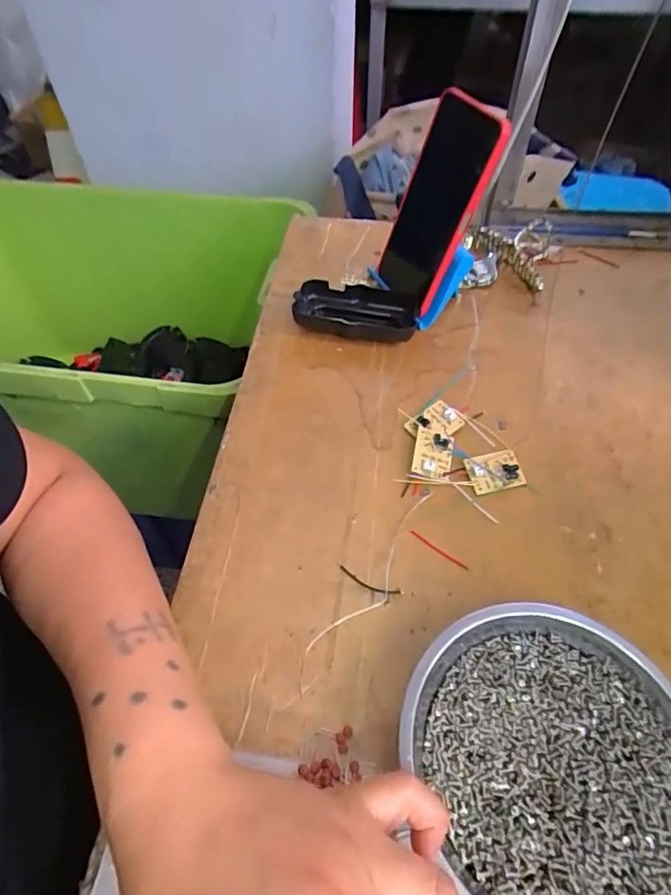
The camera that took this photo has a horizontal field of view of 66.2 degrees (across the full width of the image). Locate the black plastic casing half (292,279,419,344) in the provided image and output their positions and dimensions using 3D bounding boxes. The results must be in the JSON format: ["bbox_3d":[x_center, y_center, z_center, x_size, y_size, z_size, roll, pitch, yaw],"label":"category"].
[{"bbox_3d":[0.018,-0.121,0.466,0.108,0.026,0.051,9,54,7],"label":"black plastic casing half"}]

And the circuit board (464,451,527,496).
[{"bbox_3d":[0.118,0.017,0.380,0.038,0.008,0.029,-12,55,-8],"label":"circuit board"}]

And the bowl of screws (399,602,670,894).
[{"bbox_3d":[0.110,0.157,0.259,0.136,0.044,0.139,0,54,0],"label":"bowl of screws"}]

